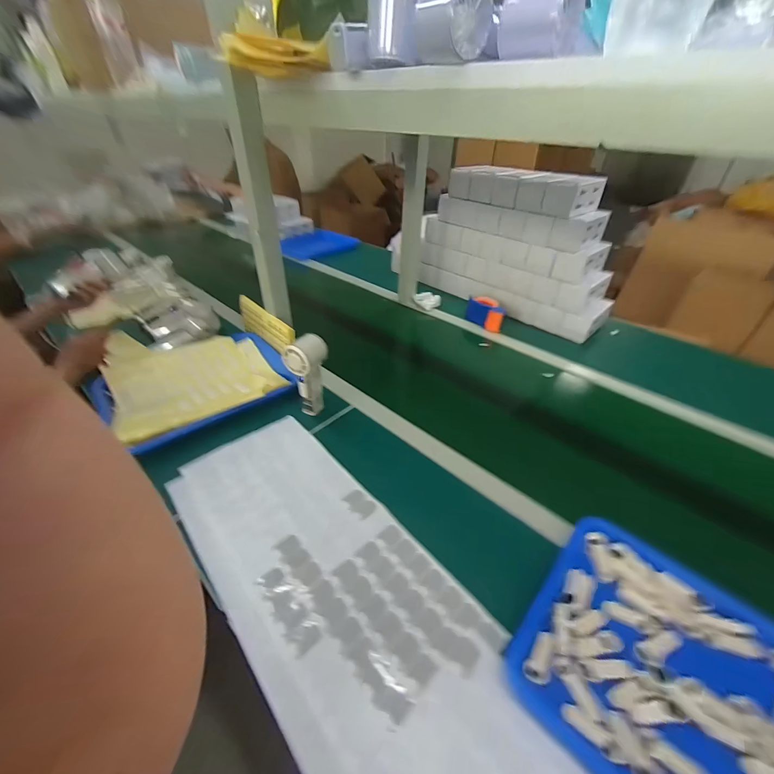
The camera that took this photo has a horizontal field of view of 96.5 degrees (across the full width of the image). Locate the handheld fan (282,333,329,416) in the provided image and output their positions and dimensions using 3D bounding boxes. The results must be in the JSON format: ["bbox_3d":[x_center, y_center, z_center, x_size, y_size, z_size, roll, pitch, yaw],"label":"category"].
[{"bbox_3d":[-0.138,-0.019,0.622,0.050,0.148,0.066,24,40,23],"label":"handheld fan"}]

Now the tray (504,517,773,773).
[{"bbox_3d":[0.321,0.307,0.334,0.335,0.036,0.253,31,46,30],"label":"tray"}]

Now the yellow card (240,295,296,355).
[{"bbox_3d":[-0.273,-0.137,0.781,0.198,0.077,0.016,31,37,28],"label":"yellow card"}]

